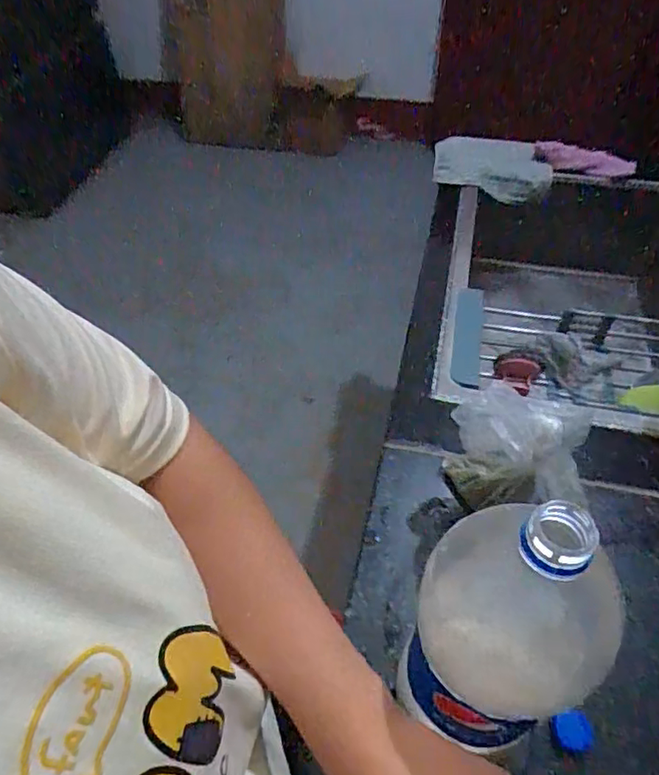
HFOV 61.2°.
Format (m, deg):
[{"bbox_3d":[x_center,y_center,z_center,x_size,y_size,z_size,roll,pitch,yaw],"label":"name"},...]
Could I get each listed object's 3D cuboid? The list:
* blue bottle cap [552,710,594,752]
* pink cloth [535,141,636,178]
[{"bbox_3d":[0.204,0.288,0.466,0.032,0.010,0.027,-10,50,-6],"label":"blue bottle cap"},{"bbox_3d":[0.476,-0.422,1.036,0.210,0.049,0.031,7,49,-12],"label":"pink cloth"}]

